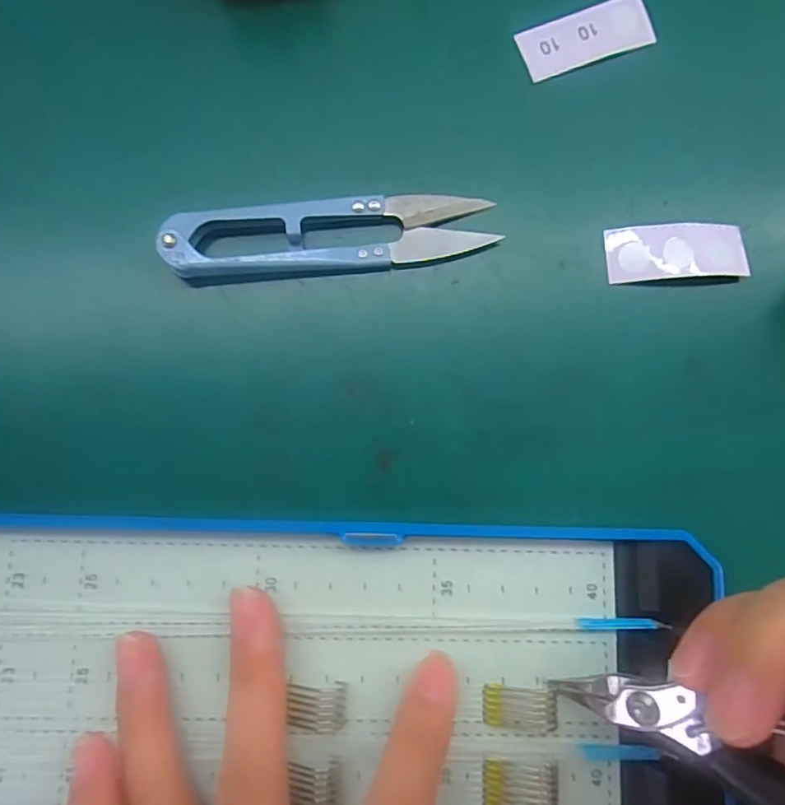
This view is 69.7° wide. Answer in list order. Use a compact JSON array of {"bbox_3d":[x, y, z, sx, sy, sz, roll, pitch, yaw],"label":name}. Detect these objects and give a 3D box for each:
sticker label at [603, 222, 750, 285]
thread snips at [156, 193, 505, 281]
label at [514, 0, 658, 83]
[{"bbox_3d":[0.093,-0.049,0.182,0.046,0.007,0.018,-3,84,-2],"label":"sticker label"},{"bbox_3d":[-0.019,-0.052,0.175,0.100,0.013,0.023,-6,84,-2],"label":"thread snips"},{"bbox_3d":[0.066,-0.125,0.191,0.046,0.004,0.018,-21,85,-4],"label":"label"}]

